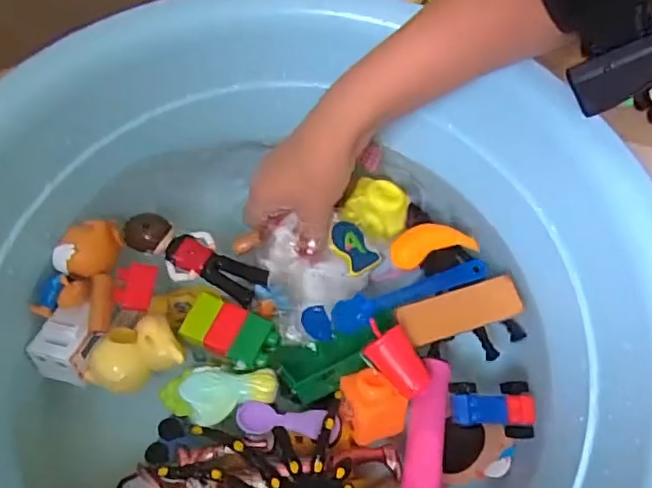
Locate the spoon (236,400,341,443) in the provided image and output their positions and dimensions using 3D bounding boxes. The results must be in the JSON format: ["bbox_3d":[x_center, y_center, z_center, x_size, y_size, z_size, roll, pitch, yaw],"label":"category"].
[{"bbox_3d":[-0.024,0.115,0.373,0.066,0.005,0.019,5,65,1],"label":"spoon"}]

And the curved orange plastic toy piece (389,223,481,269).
[{"bbox_3d":[0.079,-0.001,0.421,0.066,0.018,0.026,-19,67,-10],"label":"curved orange plastic toy piece"}]

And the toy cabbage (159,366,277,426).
[{"bbox_3d":[-0.073,0.103,0.384,0.078,0.019,0.036,3,65,0],"label":"toy cabbage"}]

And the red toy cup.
[{"bbox_3d":[0.045,0.076,0.379,0.028,0.022,0.053,-35,71,-17],"label":"red toy cup"}]

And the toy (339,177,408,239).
[{"bbox_3d":[0.039,-0.028,0.436,0.045,0.018,0.046,1,65,-2],"label":"toy"}]

